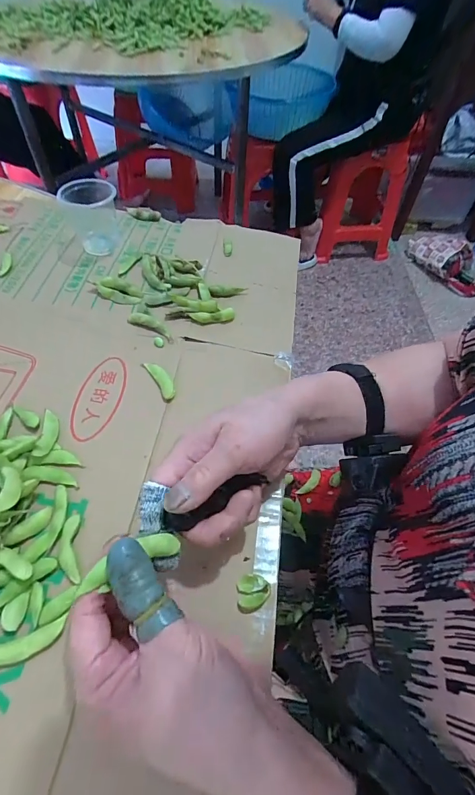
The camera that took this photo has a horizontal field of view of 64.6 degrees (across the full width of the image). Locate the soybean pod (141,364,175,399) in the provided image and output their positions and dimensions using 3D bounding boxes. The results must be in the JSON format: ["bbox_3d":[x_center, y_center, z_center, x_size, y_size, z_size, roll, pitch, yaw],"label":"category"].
[{"bbox_3d":[-0.075,-0.019,0.369,0.013,0.007,0.050,-26,61,-22],"label":"soybean pod"}]

